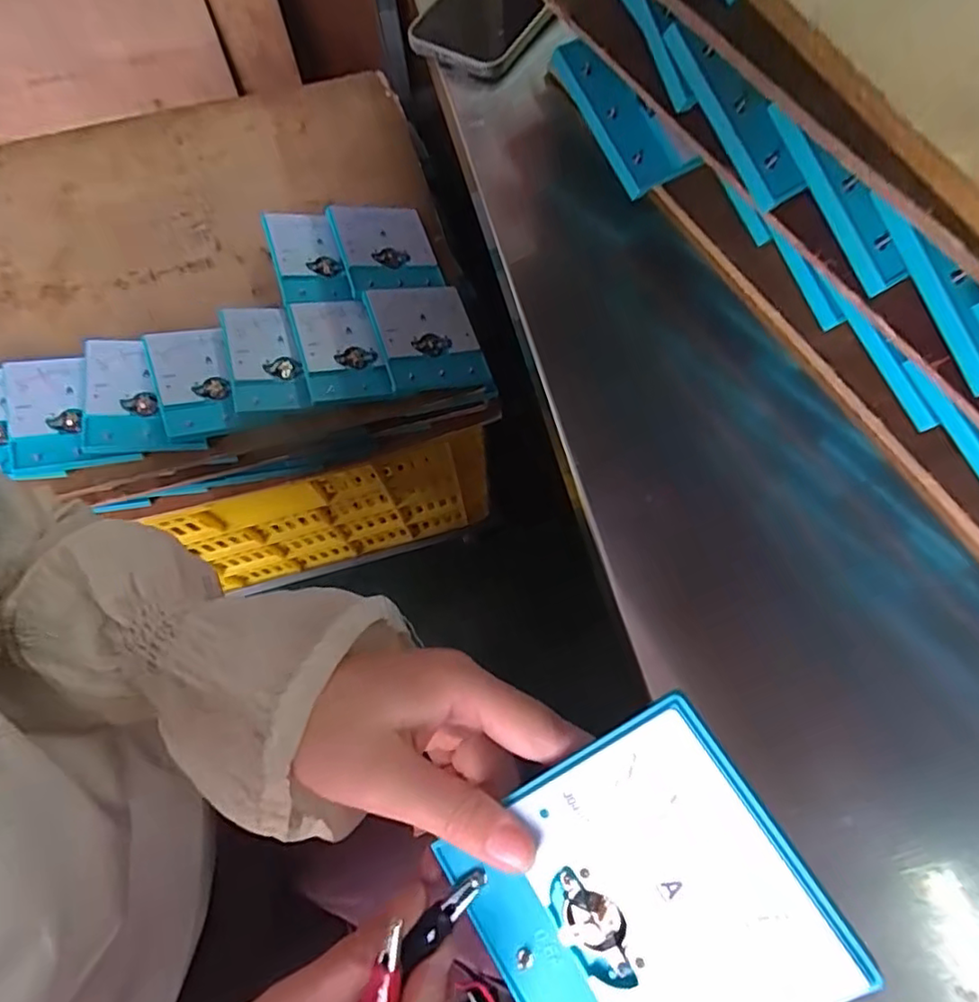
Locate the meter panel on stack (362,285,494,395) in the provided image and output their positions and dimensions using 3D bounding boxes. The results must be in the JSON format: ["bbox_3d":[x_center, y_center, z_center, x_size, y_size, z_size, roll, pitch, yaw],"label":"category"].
[{"bbox_3d":[-0.061,-0.158,0.572,0.096,0.017,0.115,-14,74,-22],"label":"meter panel on stack"}]

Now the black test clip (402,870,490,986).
[{"bbox_3d":[-0.017,0.153,0.217,0.041,0.005,0.011,-44,74,-9],"label":"black test clip"}]

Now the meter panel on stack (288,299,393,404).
[{"bbox_3d":[-0.142,-0.146,0.561,0.072,0.015,0.115,-12,70,-19],"label":"meter panel on stack"}]

